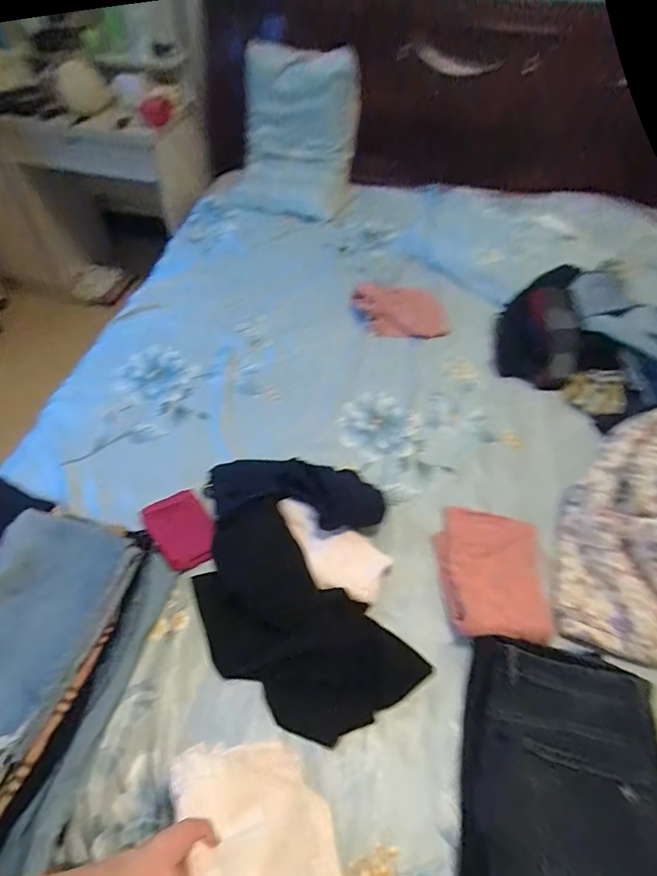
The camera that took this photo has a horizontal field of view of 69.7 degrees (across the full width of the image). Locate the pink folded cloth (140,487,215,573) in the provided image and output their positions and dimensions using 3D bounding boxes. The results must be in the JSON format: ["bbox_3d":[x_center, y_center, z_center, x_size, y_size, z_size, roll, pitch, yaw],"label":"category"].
[{"bbox_3d":[-0.282,0.178,0.913,0.107,0.038,0.148,-32,59,-23],"label":"pink folded cloth"}]

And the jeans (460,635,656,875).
[{"bbox_3d":[0.302,0.544,0.609,0.238,0.096,0.506,12,53,8],"label":"jeans"}]

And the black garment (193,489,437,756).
[{"bbox_3d":[-0.072,0.317,0.824,0.239,0.038,0.430,-37,61,-26],"label":"black garment"}]

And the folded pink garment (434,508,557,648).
[{"bbox_3d":[0.294,0.237,0.866,0.179,0.034,0.255,-2,37,15],"label":"folded pink garment"}]

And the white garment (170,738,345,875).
[{"bbox_3d":[-0.075,0.498,0.575,0.069,0.227,0.259,-49,35,6],"label":"white garment"}]

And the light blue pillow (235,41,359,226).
[{"bbox_3d":[-0.091,-1.039,1.617,0.384,0.520,0.140,4,17,-10],"label":"light blue pillow"}]

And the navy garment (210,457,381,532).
[{"bbox_3d":[-0.072,0.115,0.962,0.358,0.055,0.144,7,52,5],"label":"navy garment"}]

